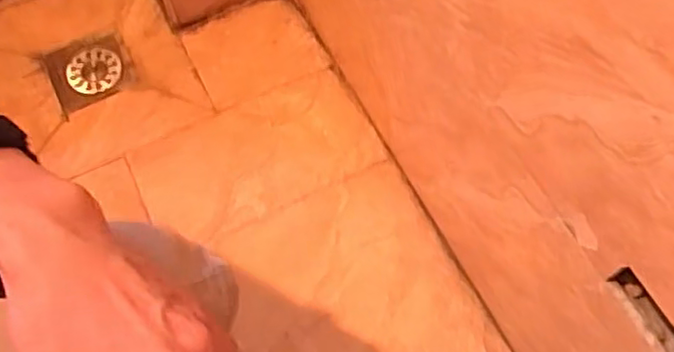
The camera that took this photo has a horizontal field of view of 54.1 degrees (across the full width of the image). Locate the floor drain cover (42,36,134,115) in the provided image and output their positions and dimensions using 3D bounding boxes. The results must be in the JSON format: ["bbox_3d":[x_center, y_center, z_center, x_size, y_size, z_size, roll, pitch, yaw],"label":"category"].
[{"bbox_3d":[-0.337,-0.143,0.895,0.101,0.012,0.098,-23,71,0],"label":"floor drain cover"}]

